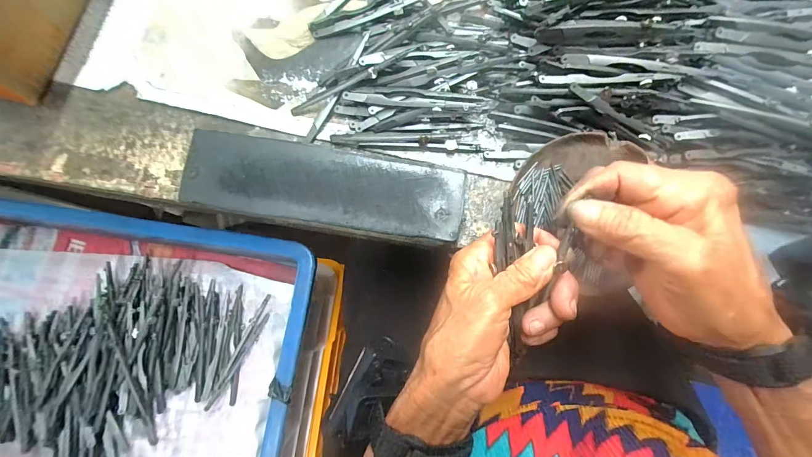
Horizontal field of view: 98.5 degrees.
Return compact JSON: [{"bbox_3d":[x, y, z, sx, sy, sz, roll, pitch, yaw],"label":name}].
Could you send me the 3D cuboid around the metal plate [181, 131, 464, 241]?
[{"bbox_3d":[-0.063,-0.034,0.270,0.211,0.011,0.062,9,80,1],"label":"metal plate"}]

